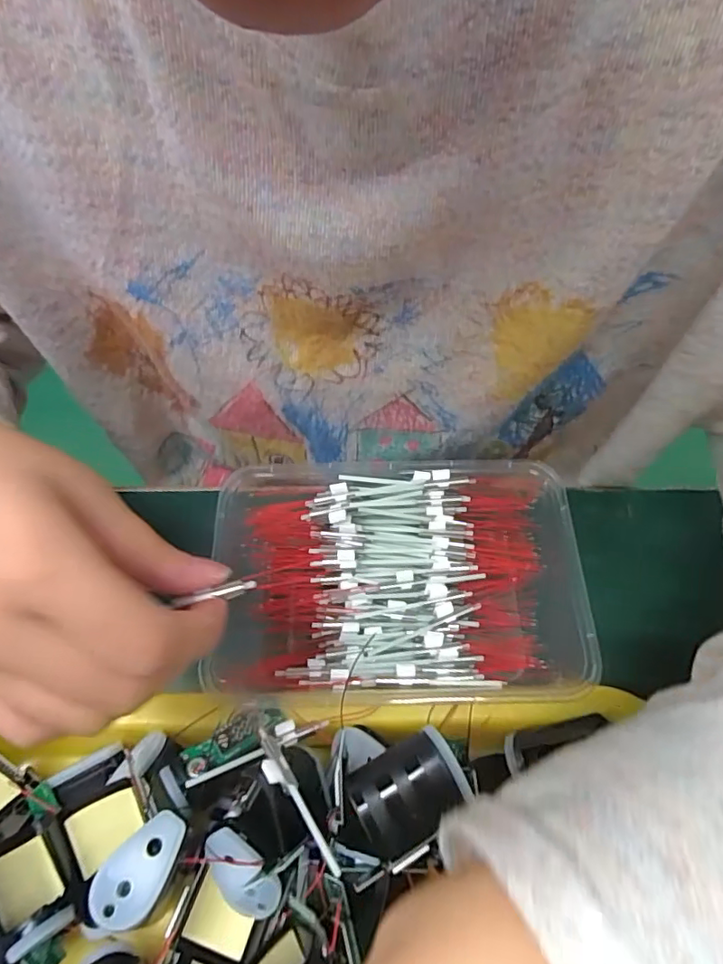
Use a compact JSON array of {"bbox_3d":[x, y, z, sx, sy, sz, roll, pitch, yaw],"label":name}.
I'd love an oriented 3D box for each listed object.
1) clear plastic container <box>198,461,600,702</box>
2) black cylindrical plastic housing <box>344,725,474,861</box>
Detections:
[{"bbox_3d":[0.019,0.049,0.263,0.175,0.048,0.108,2,62,1],"label":"clear plastic container"},{"bbox_3d":[0.018,0.120,0.209,0.042,0.031,0.030,-27,65,-13],"label":"black cylindrical plastic housing"}]

